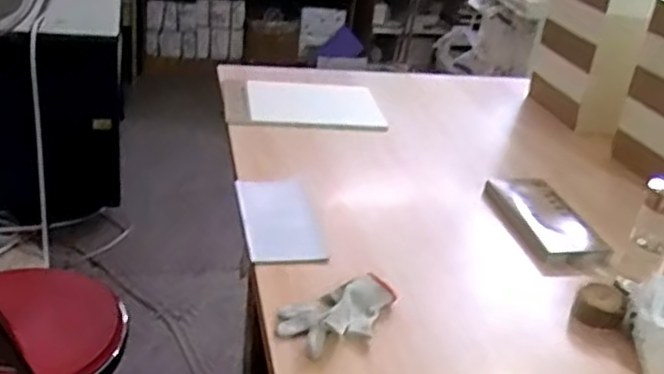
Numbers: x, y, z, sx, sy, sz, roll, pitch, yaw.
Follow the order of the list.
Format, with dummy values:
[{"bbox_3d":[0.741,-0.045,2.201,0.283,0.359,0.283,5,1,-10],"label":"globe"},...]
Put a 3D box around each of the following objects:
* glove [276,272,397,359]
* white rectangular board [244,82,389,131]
[{"bbox_3d":[0.014,0.170,0.947,0.177,0.027,0.090,-15,35,-35],"label":"glove"},{"bbox_3d":[-0.042,-0.201,1.673,0.327,0.014,0.237,1,33,-16],"label":"white rectangular board"}]

